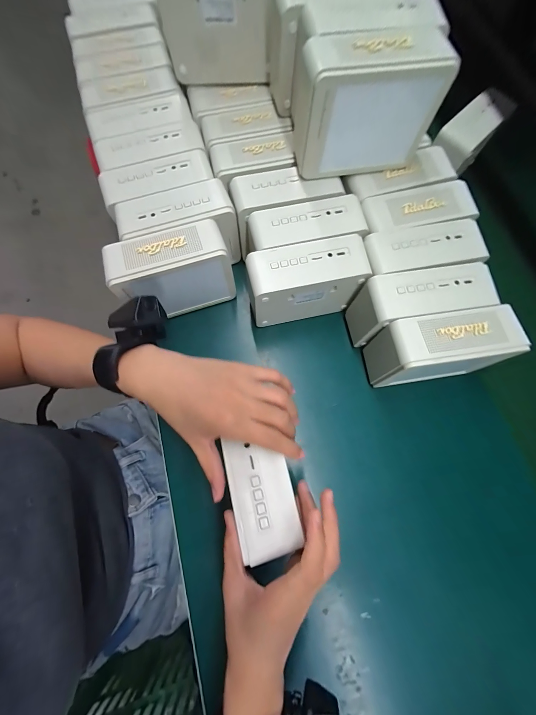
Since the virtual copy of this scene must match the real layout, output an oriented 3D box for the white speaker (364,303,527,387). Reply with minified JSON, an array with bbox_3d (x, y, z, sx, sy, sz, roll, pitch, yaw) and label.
[{"bbox_3d":[0.200,-0.007,0.332,0.139,0.107,0.060,-8,74,-4],"label":"white speaker"}]

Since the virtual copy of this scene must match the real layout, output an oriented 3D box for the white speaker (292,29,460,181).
[{"bbox_3d":[0.099,-0.269,0.298,0.154,0.110,0.059,-6,75,-3],"label":"white speaker"}]

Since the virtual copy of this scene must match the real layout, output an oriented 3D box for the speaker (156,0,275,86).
[{"bbox_3d":[-0.062,-0.419,0.340,0.133,0.107,0.057,-3,75,-2],"label":"speaker"}]

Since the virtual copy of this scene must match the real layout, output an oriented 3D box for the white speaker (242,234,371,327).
[{"bbox_3d":[0.044,-0.091,0.353,0.137,0.102,0.059,-10,74,-5],"label":"white speaker"}]

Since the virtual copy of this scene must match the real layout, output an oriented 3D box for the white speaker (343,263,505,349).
[{"bbox_3d":[0.178,-0.062,0.341,0.145,0.095,0.058,-9,74,-5],"label":"white speaker"}]

